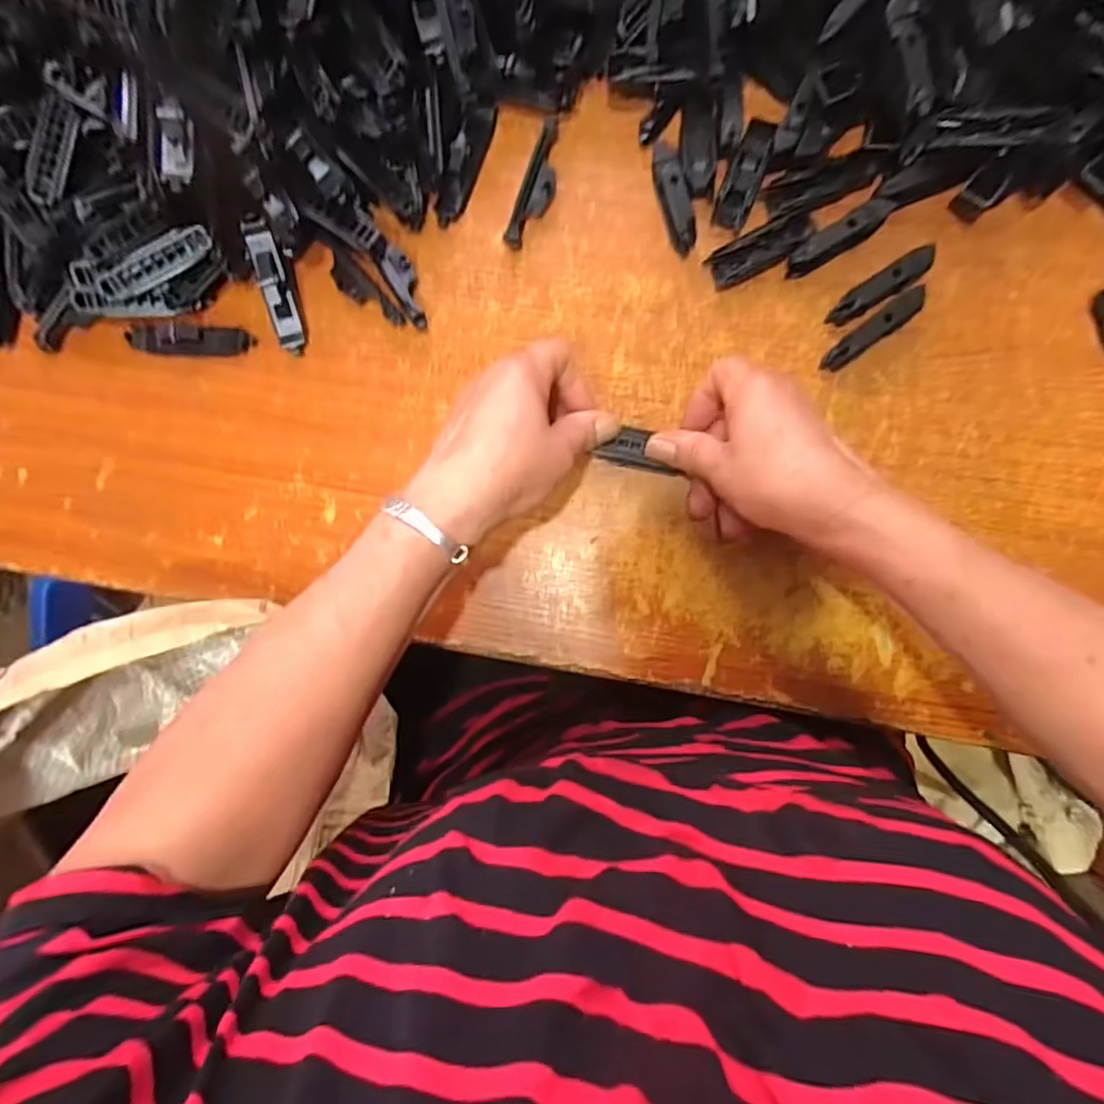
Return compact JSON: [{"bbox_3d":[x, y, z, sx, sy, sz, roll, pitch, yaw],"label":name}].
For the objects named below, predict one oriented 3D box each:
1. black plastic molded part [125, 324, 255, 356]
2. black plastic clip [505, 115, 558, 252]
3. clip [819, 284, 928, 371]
[{"bbox_3d":[-0.237,-0.139,0.395,0.078,0.015,0.019,3,89,5],"label":"black plastic molded part"},{"bbox_3d":[-0.008,-0.233,0.385,0.018,0.017,0.082,22,91,5],"label":"black plastic clip"},{"bbox_3d":[0.191,-0.132,0.360,0.064,0.016,0.015,-38,86,16],"label":"clip"}]

